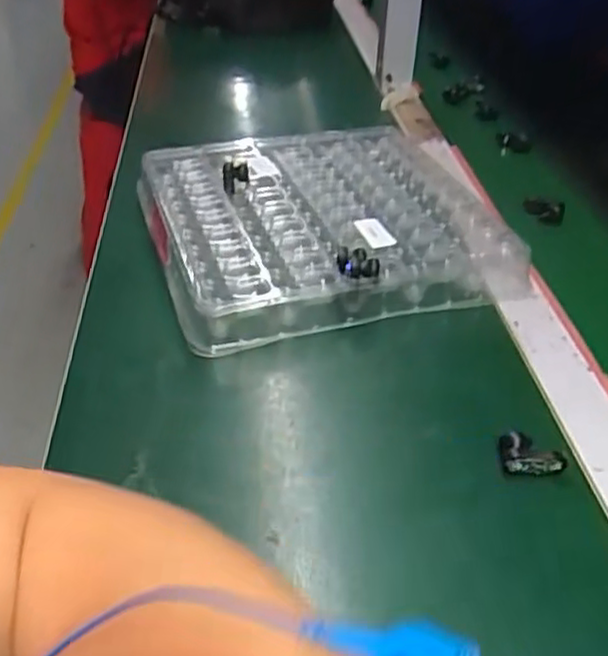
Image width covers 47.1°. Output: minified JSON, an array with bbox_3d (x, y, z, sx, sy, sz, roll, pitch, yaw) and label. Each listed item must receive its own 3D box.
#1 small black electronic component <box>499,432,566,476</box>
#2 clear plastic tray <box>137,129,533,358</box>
[{"bbox_3d":[0.126,0.070,0.389,0.034,0.014,0.022,2,38,0],"label":"small black electronic component"},{"bbox_3d":[0.010,-0.090,0.590,0.269,0.049,0.262,-10,39,-14],"label":"clear plastic tray"}]

